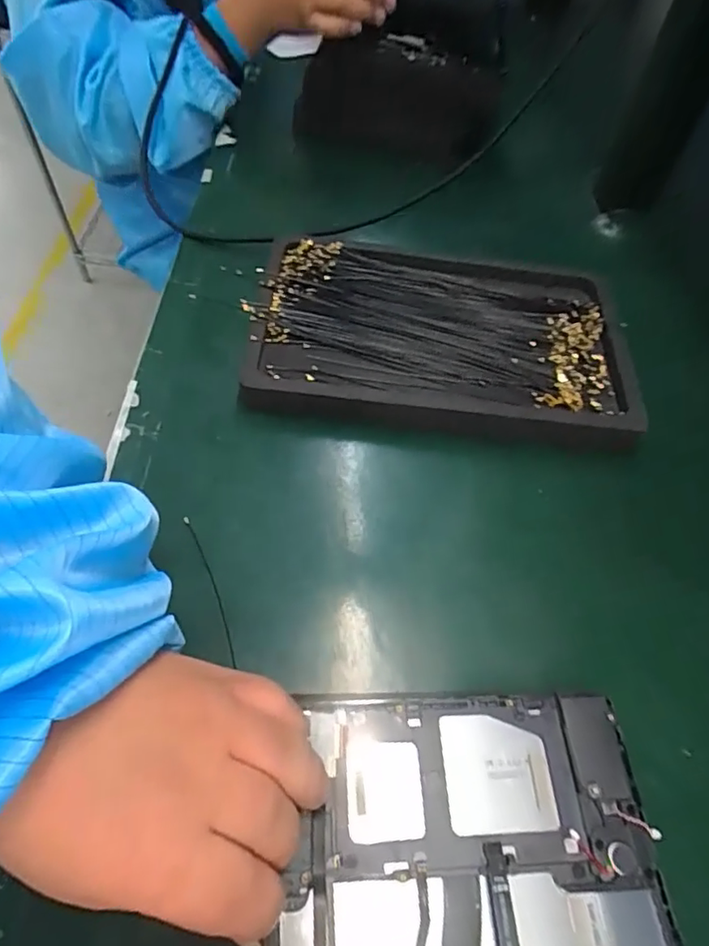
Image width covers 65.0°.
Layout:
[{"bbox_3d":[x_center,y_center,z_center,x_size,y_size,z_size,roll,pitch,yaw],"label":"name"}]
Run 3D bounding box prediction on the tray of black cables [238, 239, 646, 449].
[{"bbox_3d":[0.057,-0.094,0.372,0.239,0.024,0.156,5,55,1],"label":"tray of black cables"}]

